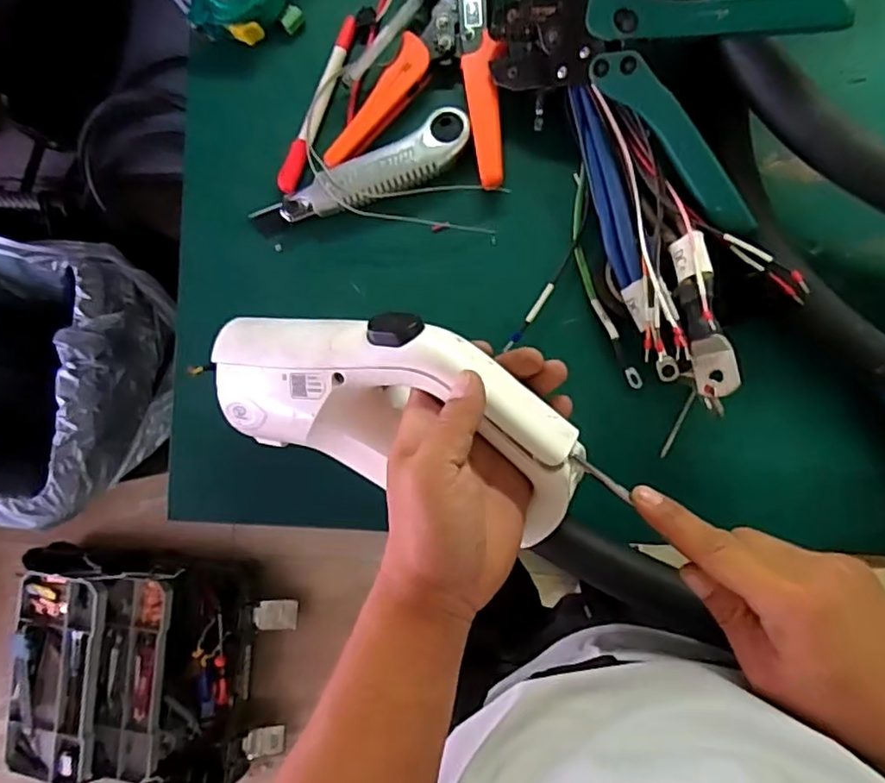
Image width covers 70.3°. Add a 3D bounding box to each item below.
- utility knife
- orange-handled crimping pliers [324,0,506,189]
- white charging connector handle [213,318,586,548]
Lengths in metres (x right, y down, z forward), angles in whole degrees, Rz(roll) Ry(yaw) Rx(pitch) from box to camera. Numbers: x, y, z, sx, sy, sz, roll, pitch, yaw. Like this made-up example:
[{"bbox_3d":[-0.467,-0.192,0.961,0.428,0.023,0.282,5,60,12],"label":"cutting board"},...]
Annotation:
[{"bbox_3d":[-0.057,-0.155,0.460,0.165,0.025,0.038,-24,83,7],"label":"utility knife"},{"bbox_3d":[-0.005,-0.232,0.455,0.122,0.023,0.154,12,88,9],"label":"orange-handled crimping pliers"},{"bbox_3d":[-0.038,0.010,0.360,0.231,0.057,0.099,13,89,18],"label":"white charging connector handle"}]

